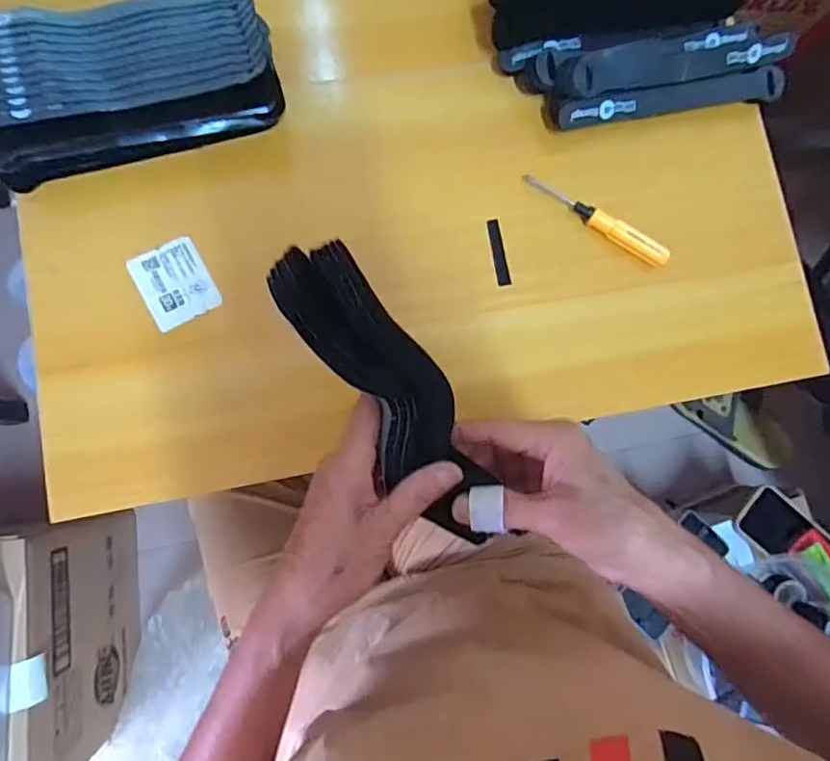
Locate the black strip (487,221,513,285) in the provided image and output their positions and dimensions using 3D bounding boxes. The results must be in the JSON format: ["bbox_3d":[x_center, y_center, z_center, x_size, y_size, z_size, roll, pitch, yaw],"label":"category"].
[{"bbox_3d":[0.066,-0.100,0.437,0.010,0.004,0.053,-10,85,-7],"label":"black strip"}]

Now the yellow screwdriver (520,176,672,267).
[{"bbox_3d":[0.143,-0.127,0.439,0.125,0.016,0.014,33,82,-2],"label":"yellow screwdriver"}]

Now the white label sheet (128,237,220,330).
[{"bbox_3d":[-0.176,-0.071,0.411,0.048,0.006,0.058,-28,87,-8],"label":"white label sheet"}]

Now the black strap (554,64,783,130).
[{"bbox_3d":[0.206,-0.229,0.454,0.191,0.030,0.027,-10,85,-7],"label":"black strap"}]

